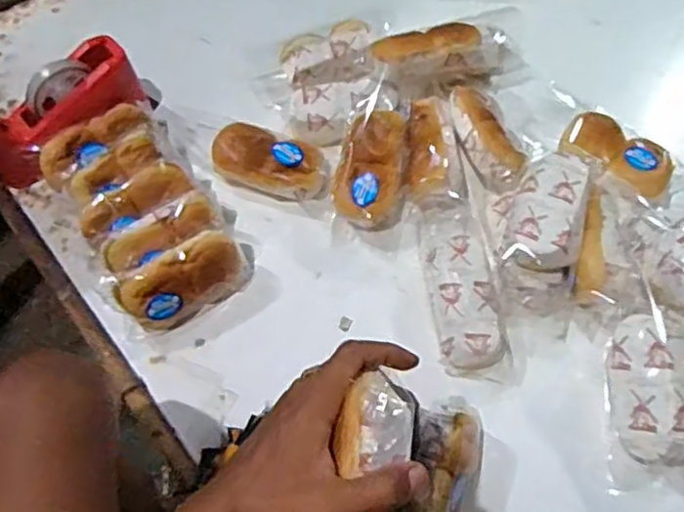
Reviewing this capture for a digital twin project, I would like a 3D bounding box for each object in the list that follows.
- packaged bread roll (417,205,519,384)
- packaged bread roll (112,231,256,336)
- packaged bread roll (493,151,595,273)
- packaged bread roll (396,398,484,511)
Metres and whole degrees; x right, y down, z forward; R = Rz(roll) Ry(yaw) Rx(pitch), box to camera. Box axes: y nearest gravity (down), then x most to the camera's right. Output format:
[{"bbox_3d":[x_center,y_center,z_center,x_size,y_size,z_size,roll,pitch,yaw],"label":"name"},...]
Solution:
[{"bbox_3d":[0.137,0.032,0.734,0.085,0.049,0.207,-3,60,-5],"label":"packaged bread roll"},{"bbox_3d":[-0.169,0.028,0.716,0.148,0.079,0.052,-26,65,-17],"label":"packaged bread roll"},{"bbox_3d":[0.225,-0.050,0.723,0.092,0.057,0.135,21,61,9],"label":"packaged bread roll"},{"bbox_3d":[0.093,0.215,0.617,0.072,0.066,0.158,19,61,8],"label":"packaged bread roll"}]

